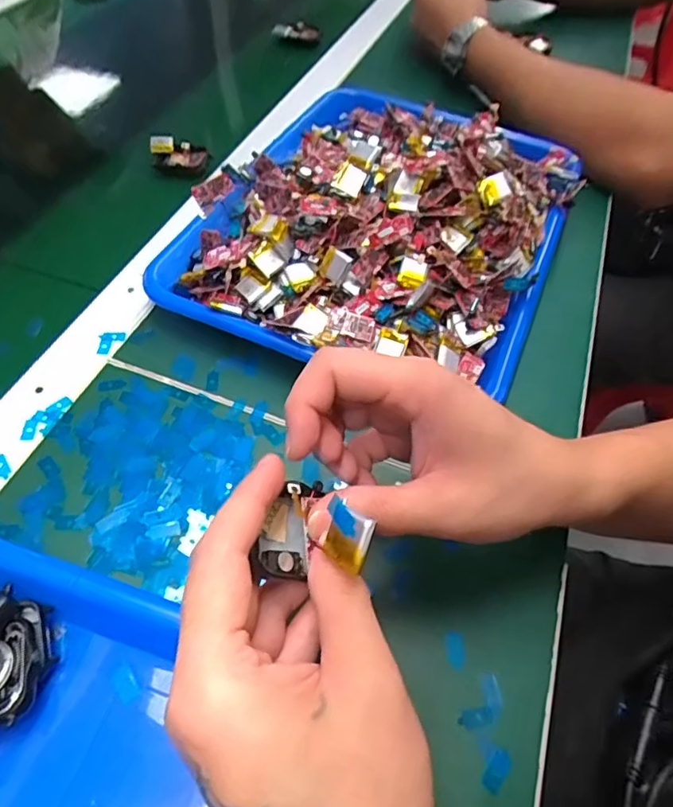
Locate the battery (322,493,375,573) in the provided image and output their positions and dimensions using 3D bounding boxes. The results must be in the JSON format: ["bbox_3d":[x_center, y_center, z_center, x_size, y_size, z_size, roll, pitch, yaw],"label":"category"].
[{"bbox_3d":[0.003,0.046,0.193,0.004,0.019,0.020,4,14,-44],"label":"battery"}]

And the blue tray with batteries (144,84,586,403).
[{"bbox_3d":[0.043,-0.159,0.414,0.254,0.064,0.324,22,55,11],"label":"blue tray with batteries"}]

